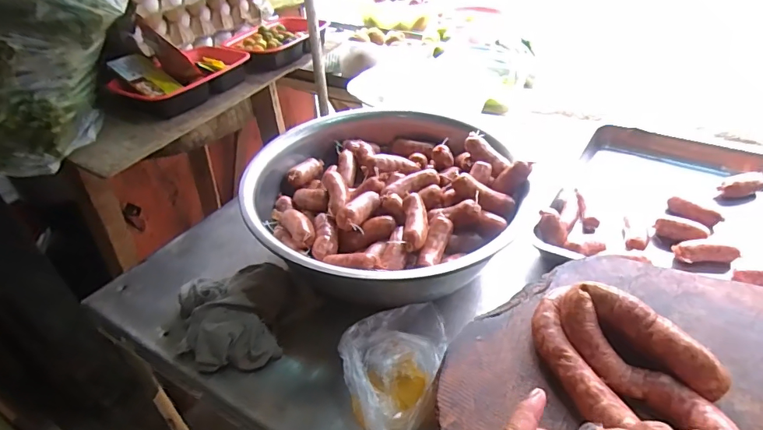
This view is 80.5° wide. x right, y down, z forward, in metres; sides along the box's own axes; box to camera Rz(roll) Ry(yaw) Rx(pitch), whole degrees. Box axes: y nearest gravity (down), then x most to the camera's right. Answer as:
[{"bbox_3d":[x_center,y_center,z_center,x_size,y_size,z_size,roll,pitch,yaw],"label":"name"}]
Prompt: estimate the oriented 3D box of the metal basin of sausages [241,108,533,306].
[{"bbox_3d":[-0.004,-0.019,0.618,0.328,0.107,0.333,-2,39,2],"label":"metal basin of sausages"}]

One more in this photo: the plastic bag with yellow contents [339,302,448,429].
[{"bbox_3d":[0.008,0.157,0.472,0.092,0.057,0.143,14,42,21],"label":"plastic bag with yellow contents"}]

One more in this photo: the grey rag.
[{"bbox_3d":[-0.180,0.118,0.546,0.128,0.042,0.140,-4,39,0],"label":"grey rag"}]

